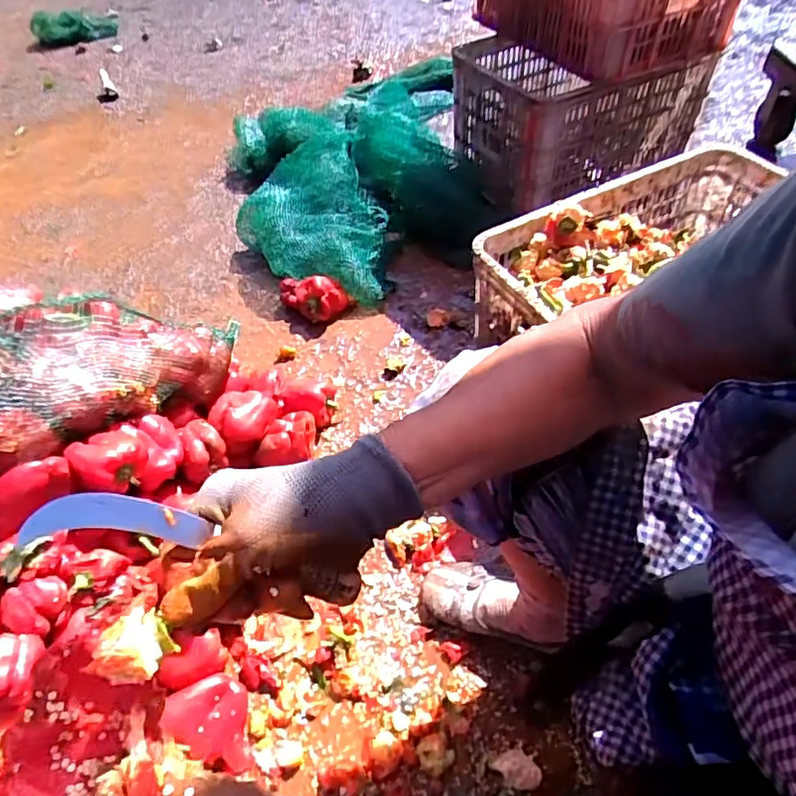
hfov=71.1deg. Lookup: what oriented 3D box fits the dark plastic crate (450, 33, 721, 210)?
[{"bbox_3d":[0.407,-0.696,1.326,0.515,0.230,0.354,-21,52,-11],"label":"dark plastic crate"}]

